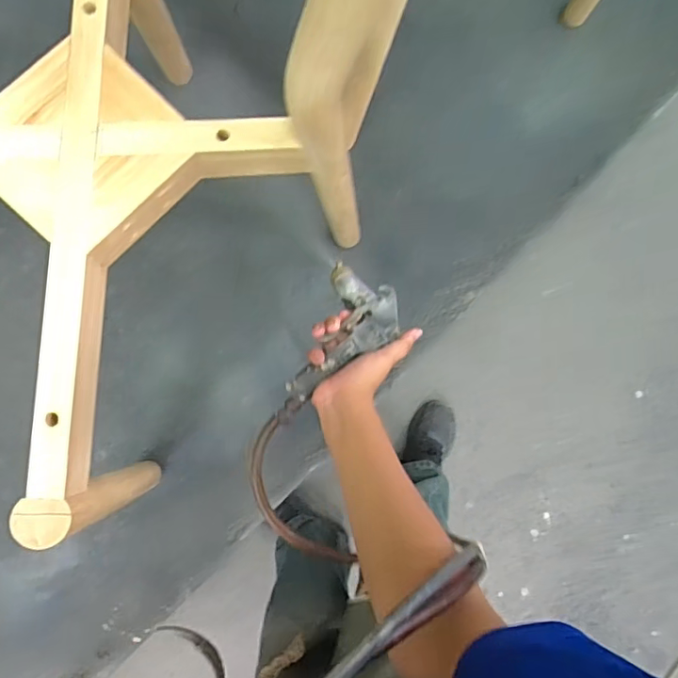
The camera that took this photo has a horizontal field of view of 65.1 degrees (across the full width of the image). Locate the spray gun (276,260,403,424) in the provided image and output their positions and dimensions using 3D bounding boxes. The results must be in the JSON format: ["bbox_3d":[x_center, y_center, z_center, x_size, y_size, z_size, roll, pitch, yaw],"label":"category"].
[{"bbox_3d":[0.008,0.017,0.607,0.092,0.045,0.191,18,68,12],"label":"spray gun"}]

